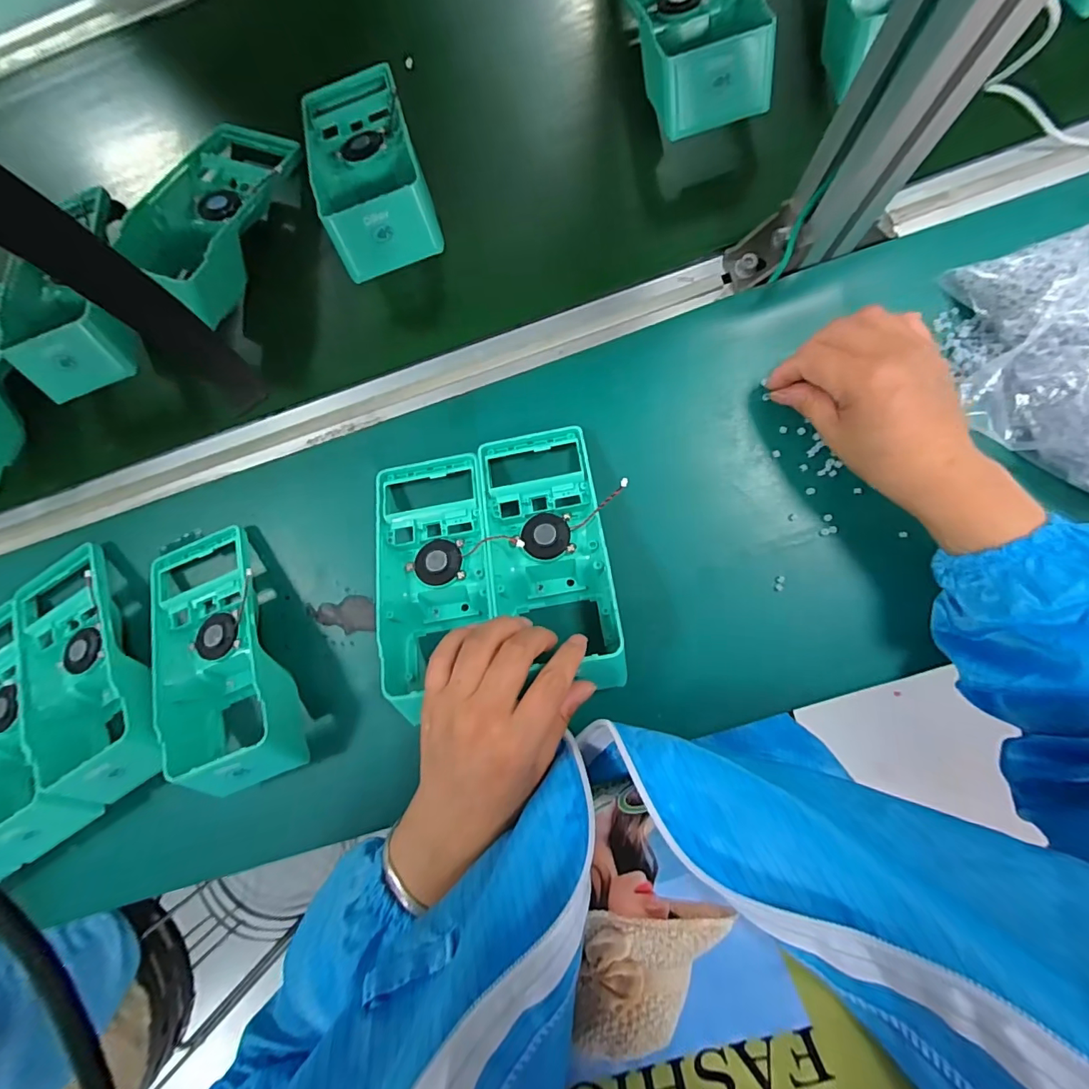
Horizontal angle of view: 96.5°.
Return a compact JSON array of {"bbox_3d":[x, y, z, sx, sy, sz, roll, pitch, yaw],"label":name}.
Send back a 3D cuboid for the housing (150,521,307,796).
[{"bbox_3d":[-0.242,0.083,0.361,0.086,0.052,0.189,-25,84,4],"label":"housing"}]

